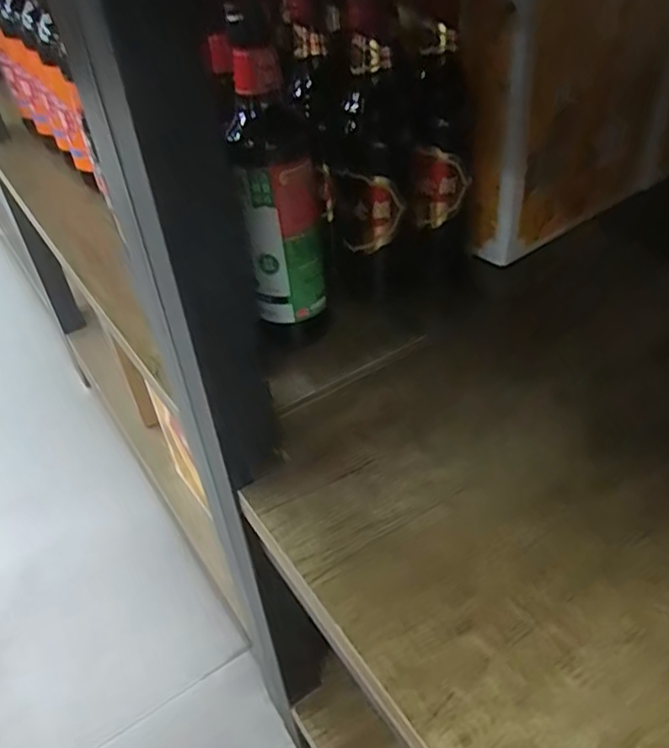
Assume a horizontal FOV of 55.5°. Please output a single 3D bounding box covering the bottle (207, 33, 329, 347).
[{"bbox_3d":[-0.037,-0.119,0.478,0.060,0.218,0.052,-15,43,-11],"label":"bottle"}]

